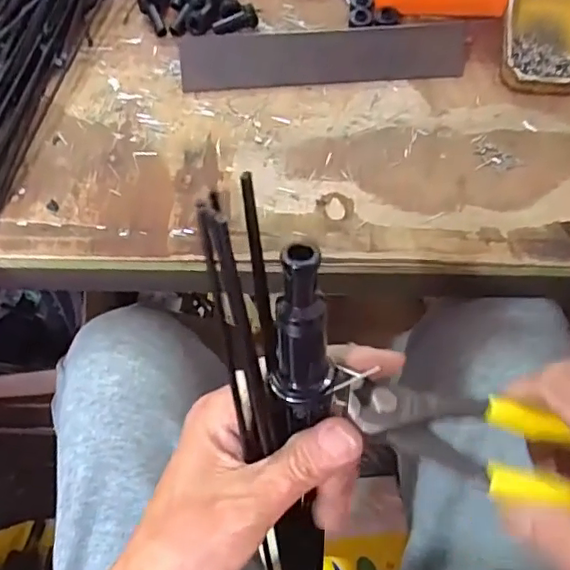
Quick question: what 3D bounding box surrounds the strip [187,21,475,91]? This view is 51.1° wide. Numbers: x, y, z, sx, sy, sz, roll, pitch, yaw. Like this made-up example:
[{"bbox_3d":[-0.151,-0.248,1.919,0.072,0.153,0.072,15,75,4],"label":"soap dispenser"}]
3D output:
[{"bbox_3d":[0.029,-0.176,0.463,0.216,0.039,0.005,-3,21,1],"label":"strip"}]

